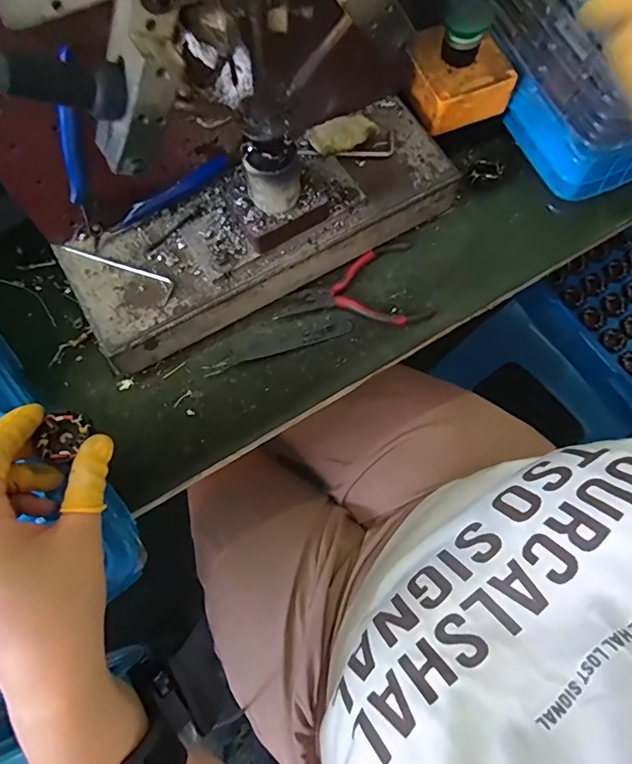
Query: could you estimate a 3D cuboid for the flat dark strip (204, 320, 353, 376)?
[{"bbox_3d":[-0.028,-0.028,0.390,0.117,0.006,0.014,-17,73,-5],"label":"flat dark strip"}]

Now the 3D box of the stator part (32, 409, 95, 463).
[{"bbox_3d":[-0.143,0.030,0.283,0.025,0.008,0.030,33,75,10],"label":"stator part"}]

